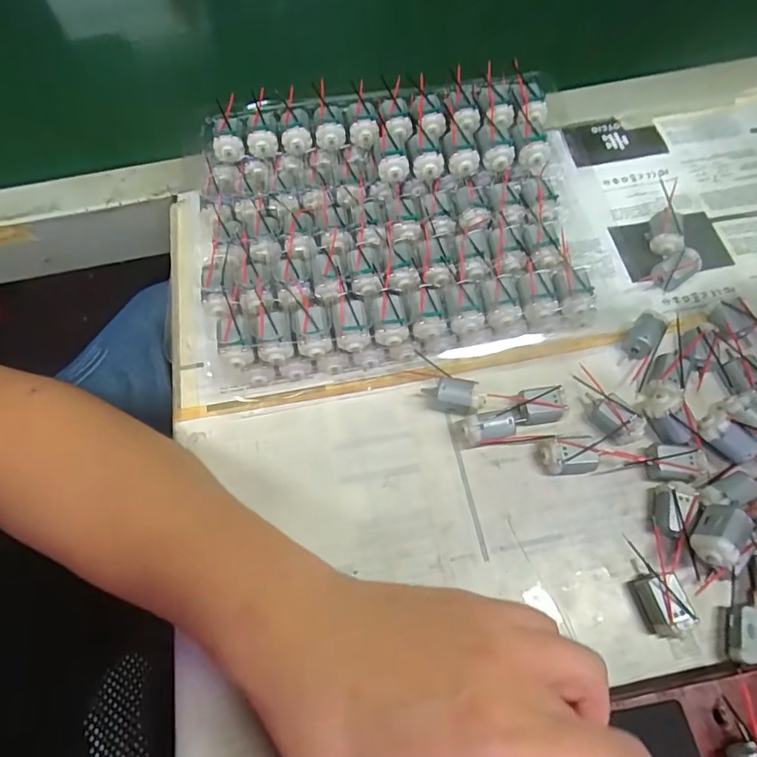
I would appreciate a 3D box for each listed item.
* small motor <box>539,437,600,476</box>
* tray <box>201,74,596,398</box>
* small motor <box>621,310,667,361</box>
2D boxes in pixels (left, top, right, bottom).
[{"bbox_3d":[0.104,0.042,0.273,0.027,0.018,0.018,-8,64,-2],"label":"small motor"},{"bbox_3d":[0.005,-0.101,0.320,0.222,0.057,0.180,-9,64,-2],"label":"tray"},{"bbox_3d":[0.160,-0.025,0.301,0.016,0.018,0.026,29,69,15],"label":"small motor"}]

